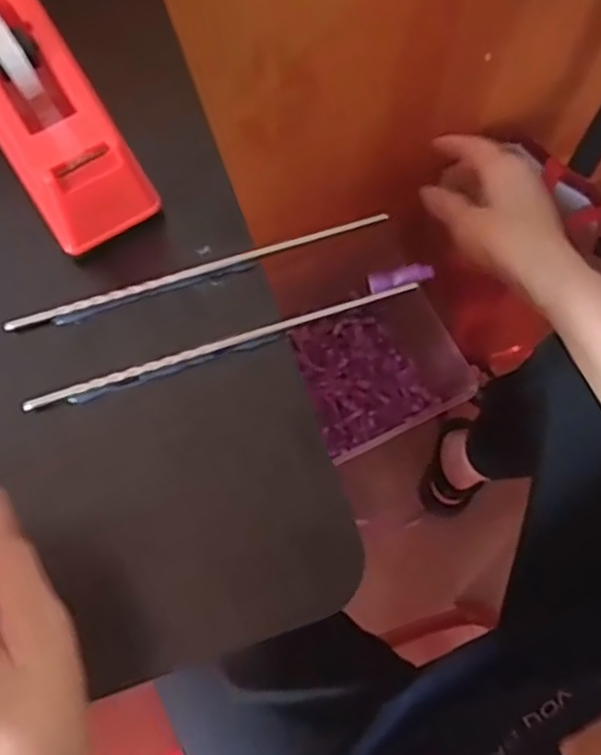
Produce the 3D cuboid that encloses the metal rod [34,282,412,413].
[{"bbox_3d":[-0.042,-0.019,0.390,0.220,0.006,0.007,-18,72,-6],"label":"metal rod"}]

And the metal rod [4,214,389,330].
[{"bbox_3d":[-0.055,-0.061,0.399,0.220,0.011,0.009,-18,72,-6],"label":"metal rod"}]

